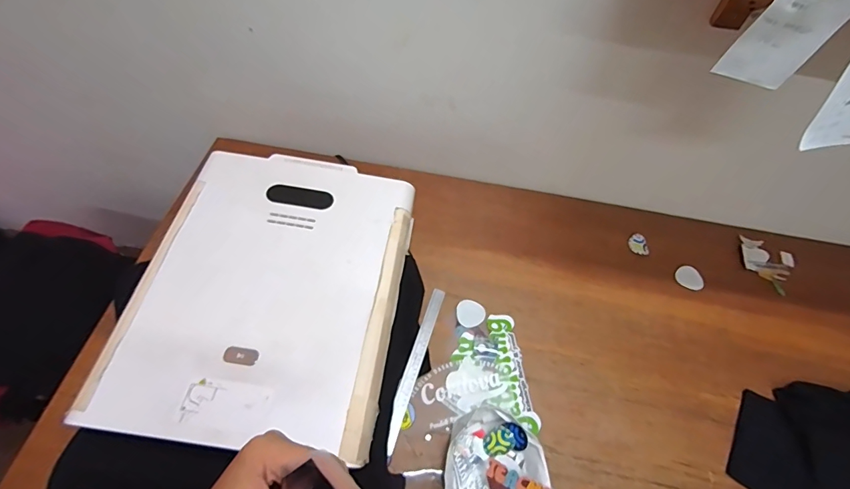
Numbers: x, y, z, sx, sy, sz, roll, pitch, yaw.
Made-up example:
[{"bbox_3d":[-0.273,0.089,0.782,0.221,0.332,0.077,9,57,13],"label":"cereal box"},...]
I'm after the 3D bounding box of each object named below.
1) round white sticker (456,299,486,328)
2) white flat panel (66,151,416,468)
[{"bbox_3d":[0.094,0.144,0.869,0.058,0.004,0.060,3,57,-5],"label":"round white sticker"},{"bbox_3d":[-0.246,0.052,0.693,0.407,0.038,0.515,9,60,1],"label":"white flat panel"}]

